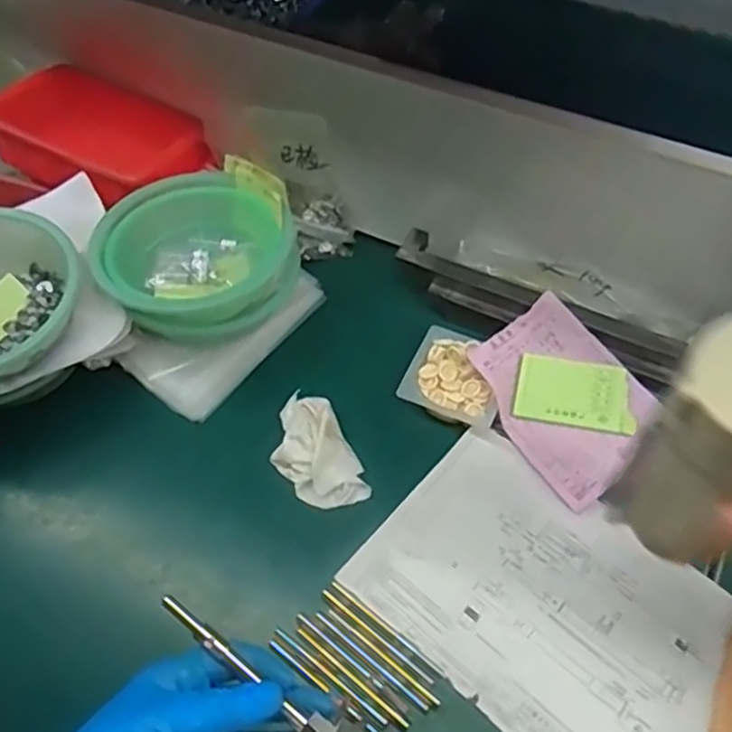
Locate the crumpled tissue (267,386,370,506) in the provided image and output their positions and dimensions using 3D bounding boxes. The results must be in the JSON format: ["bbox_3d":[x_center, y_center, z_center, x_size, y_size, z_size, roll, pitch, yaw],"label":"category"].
[{"bbox_3d":[-0.050,0.078,0.651,0.068,0.022,0.116,-25,60,-11],"label":"crumpled tissue"}]

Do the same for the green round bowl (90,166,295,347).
[{"bbox_3d":[-0.166,-0.108,0.694,0.179,0.071,0.168,-36,63,-20],"label":"green round bowl"}]

